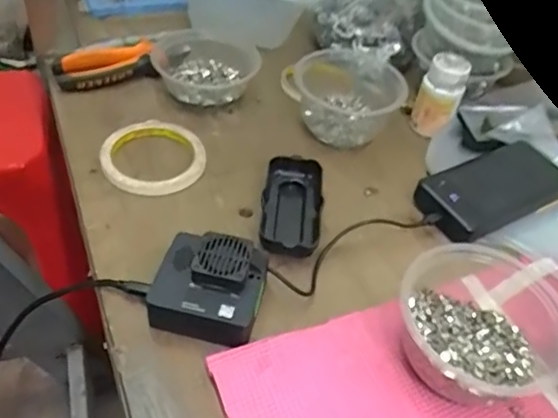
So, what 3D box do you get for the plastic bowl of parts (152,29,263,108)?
[{"bbox_3d":[-0.083,-0.163,0.634,0.113,0.040,0.114,3,46,-3],"label":"plastic bowl of parts"}]

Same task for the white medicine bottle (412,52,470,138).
[{"bbox_3d":[0.172,-0.122,0.600,0.045,0.074,0.047,19,47,12],"label":"white medicine bottle"}]

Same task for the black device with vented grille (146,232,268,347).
[{"bbox_3d":[-0.053,0.057,0.419,0.078,0.040,0.076,15,47,9],"label":"black device with vented grille"}]

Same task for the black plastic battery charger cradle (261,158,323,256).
[{"bbox_3d":[0.012,-0.002,0.503,0.054,0.022,0.105,3,46,-3],"label":"black plastic battery charger cradle"}]

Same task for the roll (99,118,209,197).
[{"bbox_3d":[-0.120,-0.051,0.539,0.096,0.012,0.094,3,46,-3],"label":"roll"}]

